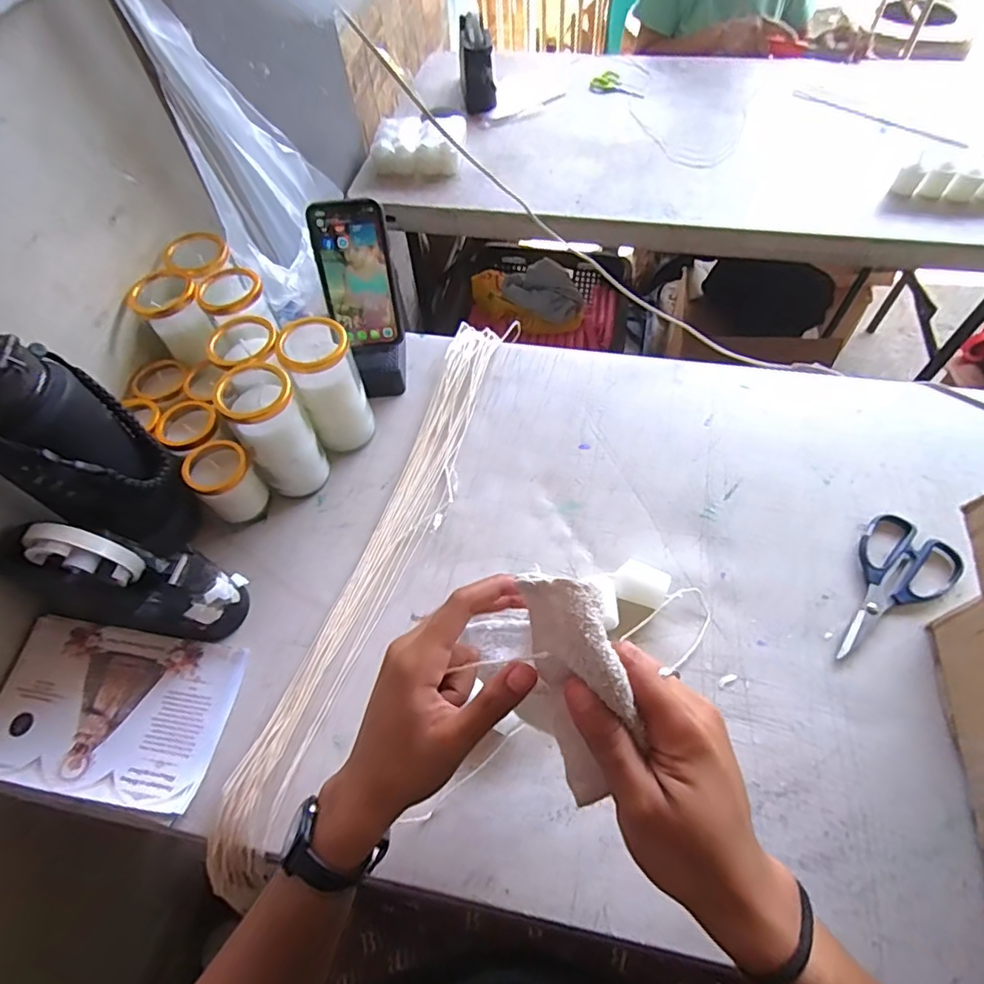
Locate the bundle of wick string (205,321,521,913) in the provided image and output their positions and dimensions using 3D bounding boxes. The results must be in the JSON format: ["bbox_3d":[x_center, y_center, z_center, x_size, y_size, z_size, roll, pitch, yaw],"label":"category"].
[{"bbox_3d":[-0.098,0.038,0.565,0.069,0.019,0.640,14,60,11],"label":"bundle of wick string"}]

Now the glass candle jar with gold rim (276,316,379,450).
[{"bbox_3d":[-0.171,-0.110,0.587,0.068,0.146,0.061,-13,58,-5],"label":"glass candle jar with gold rim"}]

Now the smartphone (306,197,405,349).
[{"bbox_3d":[-0.143,-0.230,0.593,0.075,0.151,0.014,-8,33,-2],"label":"smartphone"}]

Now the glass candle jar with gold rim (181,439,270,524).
[{"bbox_3d":[-0.271,-0.008,0.567,0.056,0.076,0.057,-1,58,2],"label":"glass candle jar with gold rim"}]

